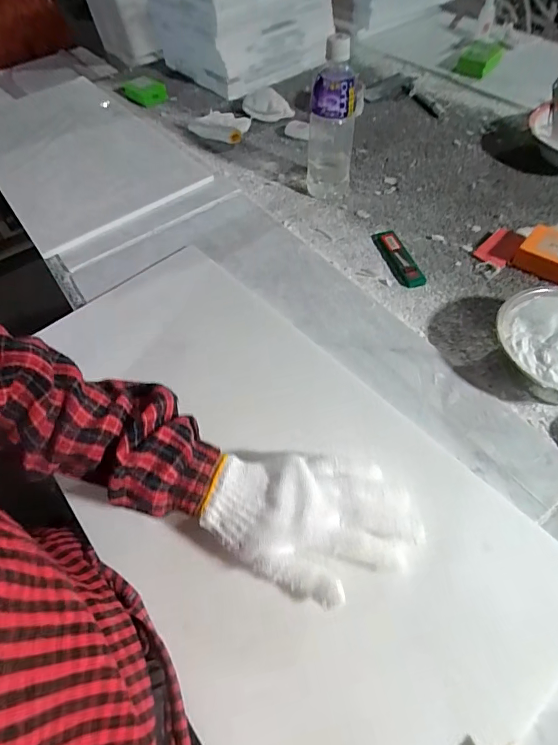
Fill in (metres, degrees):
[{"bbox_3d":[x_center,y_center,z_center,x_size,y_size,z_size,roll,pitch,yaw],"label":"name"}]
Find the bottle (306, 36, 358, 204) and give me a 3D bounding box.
[{"bbox_3d":[0.074,-0.356,0.604,0.068,0.200,0.057,1,54,8],"label":"bottle"}]

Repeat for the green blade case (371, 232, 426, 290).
[{"bbox_3d":[0.165,-0.159,0.582,0.038,0.008,0.112,-13,53,-3],"label":"green blade case"}]

